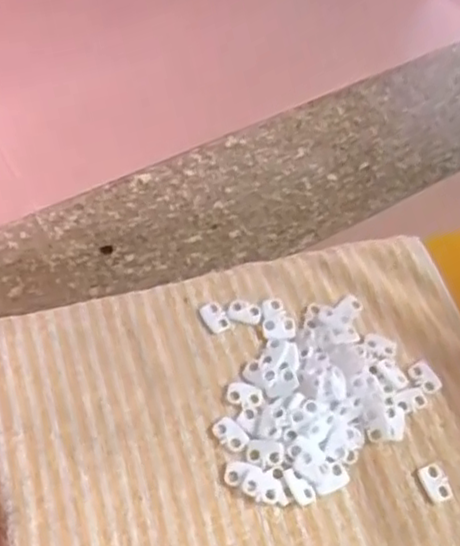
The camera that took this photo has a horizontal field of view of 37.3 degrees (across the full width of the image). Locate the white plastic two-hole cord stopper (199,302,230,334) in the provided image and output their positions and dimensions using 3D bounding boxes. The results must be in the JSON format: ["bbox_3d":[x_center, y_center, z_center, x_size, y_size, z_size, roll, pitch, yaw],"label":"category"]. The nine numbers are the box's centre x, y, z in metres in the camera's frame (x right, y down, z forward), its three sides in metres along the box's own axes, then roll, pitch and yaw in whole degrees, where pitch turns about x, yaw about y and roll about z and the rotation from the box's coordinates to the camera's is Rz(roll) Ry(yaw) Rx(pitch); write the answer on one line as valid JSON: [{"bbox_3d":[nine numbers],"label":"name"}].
[{"bbox_3d":[-0.008,0.025,0.375,0.012,0.004,0.018,-28,64,-18],"label":"white plastic two-hole cord stopper"}]

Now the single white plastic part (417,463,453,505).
[{"bbox_3d":[0.103,0.104,0.339,0.013,0.004,0.018,-18,61,-13],"label":"single white plastic part"}]

